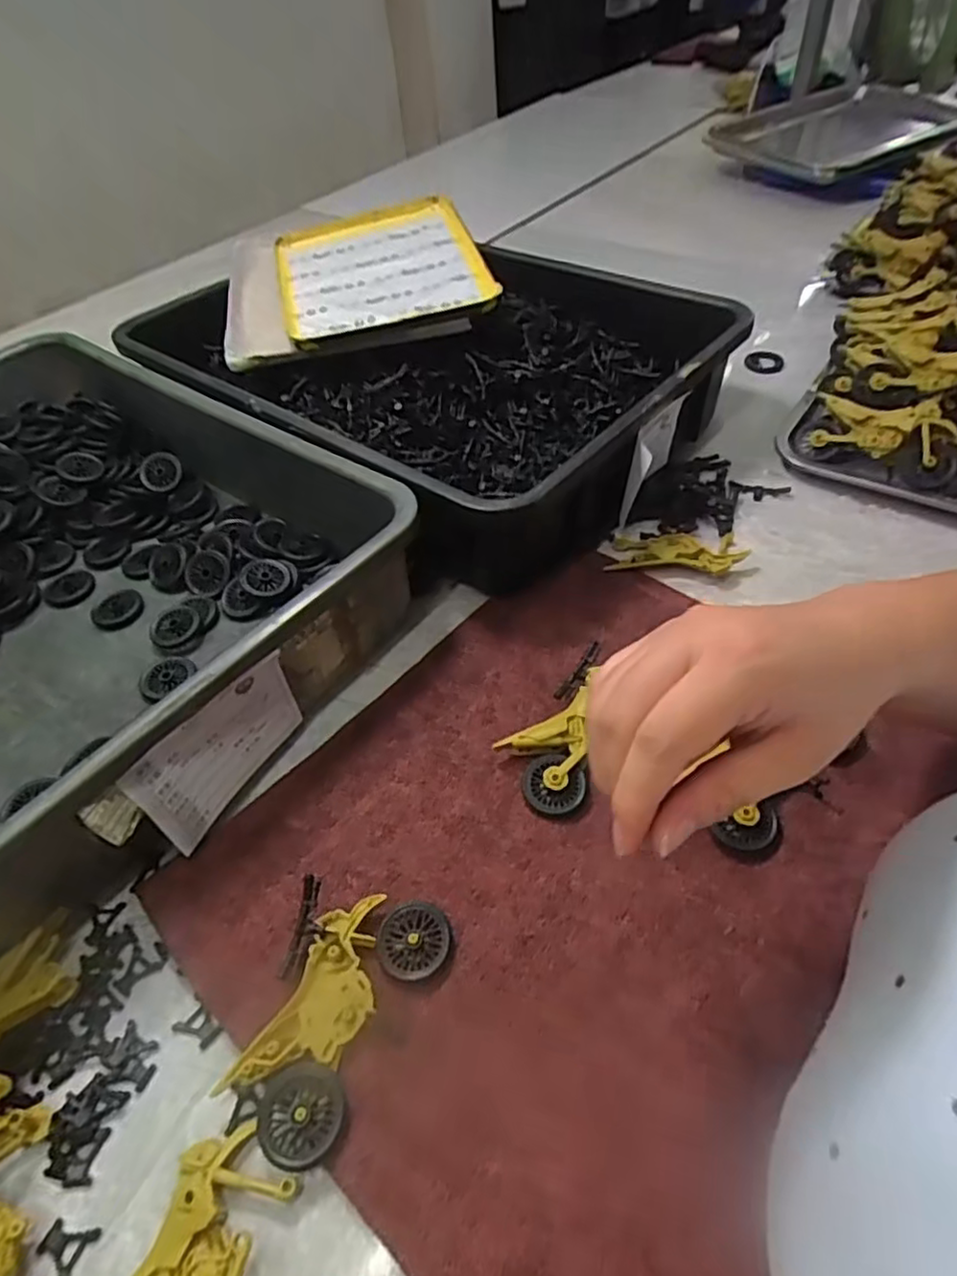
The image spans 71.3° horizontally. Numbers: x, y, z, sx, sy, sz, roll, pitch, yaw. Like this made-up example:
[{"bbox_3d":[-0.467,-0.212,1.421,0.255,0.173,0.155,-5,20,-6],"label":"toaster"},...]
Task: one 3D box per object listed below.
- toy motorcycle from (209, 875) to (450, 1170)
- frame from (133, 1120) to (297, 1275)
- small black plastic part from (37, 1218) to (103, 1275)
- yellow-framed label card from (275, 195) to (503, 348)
[{"bbox_3d":[-0.072,0.177,0.322,0.077,0.015,0.117,16,53,19],"label":"toy motorcycle"},{"bbox_3d":[-0.116,0.253,0.267,0.052,0.013,0.093,17,53,19],"label":"frame"},{"bbox_3d":[-0.173,0.254,0.278,0.021,0.004,0.020,15,52,18],"label":"small black plastic part"},{"bbox_3d":[-0.104,-0.383,0.685,0.198,0.027,0.254,-14,49,-6],"label":"yellow-framed label card"}]

